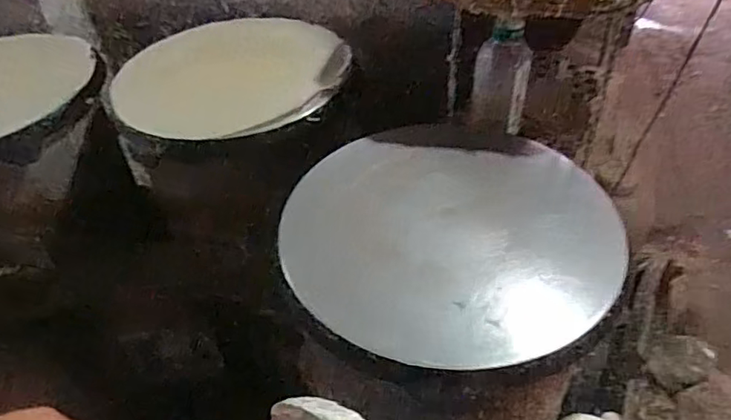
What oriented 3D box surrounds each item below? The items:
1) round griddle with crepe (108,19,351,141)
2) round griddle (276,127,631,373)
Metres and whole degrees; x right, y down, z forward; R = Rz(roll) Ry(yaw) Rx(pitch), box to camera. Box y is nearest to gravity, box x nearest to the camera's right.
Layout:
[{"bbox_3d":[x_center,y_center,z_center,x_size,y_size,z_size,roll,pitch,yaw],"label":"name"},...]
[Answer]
[{"bbox_3d":[-0.219,-0.229,0.947,0.370,0.029,0.343,-1,44,1],"label":"round griddle with crepe"},{"bbox_3d":[0.091,0.021,0.655,0.363,0.015,0.346,-1,44,1],"label":"round griddle"}]

